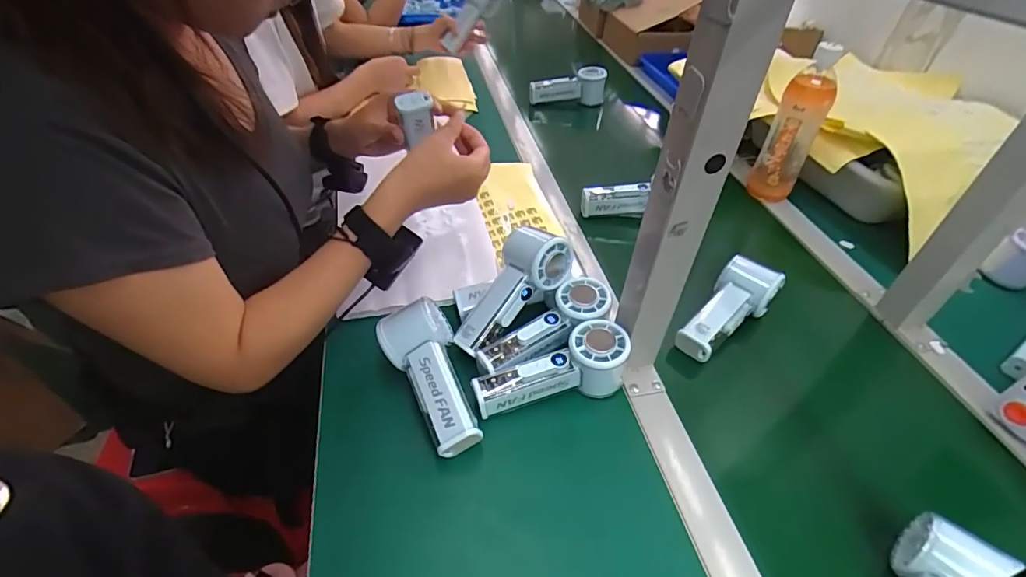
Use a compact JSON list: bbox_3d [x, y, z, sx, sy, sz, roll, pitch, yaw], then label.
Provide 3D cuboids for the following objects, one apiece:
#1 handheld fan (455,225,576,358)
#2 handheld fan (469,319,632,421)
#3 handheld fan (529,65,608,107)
[{"bbox_3d":[-0.005,0.003,0.516,0.065,0.061,0.150,35,81,32],"label":"handheld fan"},{"bbox_3d":[0.035,0.078,0.471,0.149,0.059,0.055,-6,44,-13],"label":"handheld fan"},{"bbox_3d":[0.109,-0.399,0.976,0.151,0.061,0.042,-6,44,-11],"label":"handheld fan"}]

